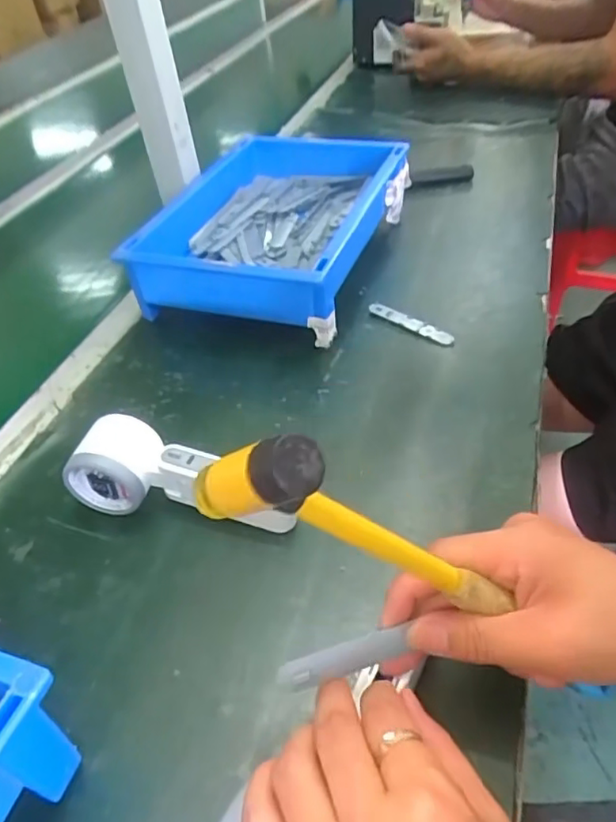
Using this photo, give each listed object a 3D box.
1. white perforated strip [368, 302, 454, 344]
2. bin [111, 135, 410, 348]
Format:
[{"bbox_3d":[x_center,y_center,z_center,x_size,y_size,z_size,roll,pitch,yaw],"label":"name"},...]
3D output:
[{"bbox_3d":[0.100,-0.087,0.592,0.015,0.007,0.098,-37,50,-28],"label":"white perforated strip"},{"bbox_3d":[-0.041,-0.217,0.690,0.249,0.089,0.353,11,46,19],"label":"bin"}]

